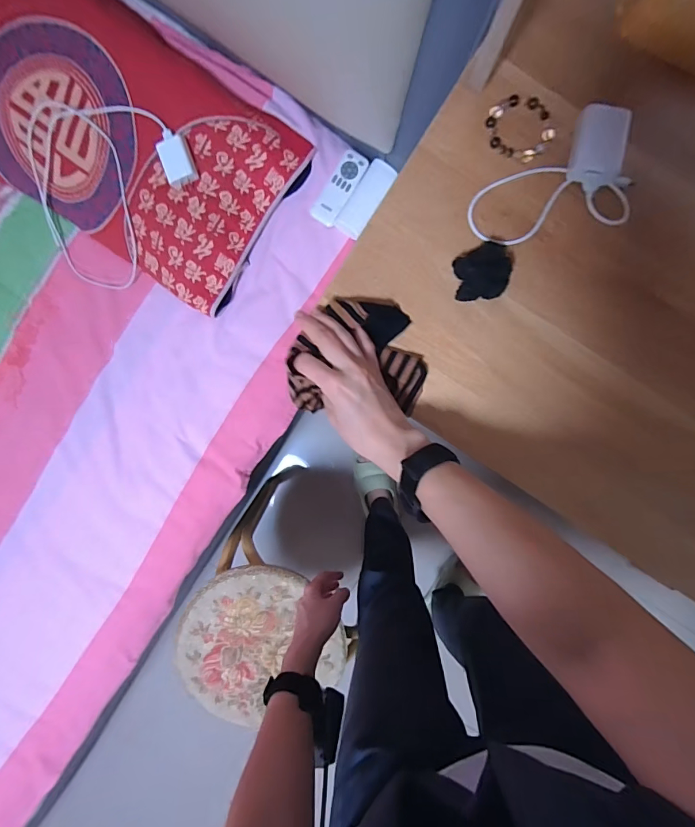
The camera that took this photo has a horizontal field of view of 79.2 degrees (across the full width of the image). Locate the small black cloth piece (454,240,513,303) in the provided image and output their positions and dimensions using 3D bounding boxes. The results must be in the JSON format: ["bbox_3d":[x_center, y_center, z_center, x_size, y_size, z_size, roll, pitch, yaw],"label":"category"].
[{"bbox_3d":[0.137,-0.143,0.420,0.058,0.030,0.058,-4,94,1],"label":"small black cloth piece"}]

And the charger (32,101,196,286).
[{"bbox_3d":[-0.420,-0.385,0.705,0.263,0.027,0.302,43,113,-4],"label":"charger"}]

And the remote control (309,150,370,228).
[{"bbox_3d":[-0.013,-0.385,0.720,0.047,0.014,0.129,32,94,-1],"label":"remote control"}]

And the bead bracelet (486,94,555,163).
[{"bbox_3d":[0.173,-0.287,0.419,0.066,0.006,0.061,0,94,1],"label":"bead bracelet"}]

